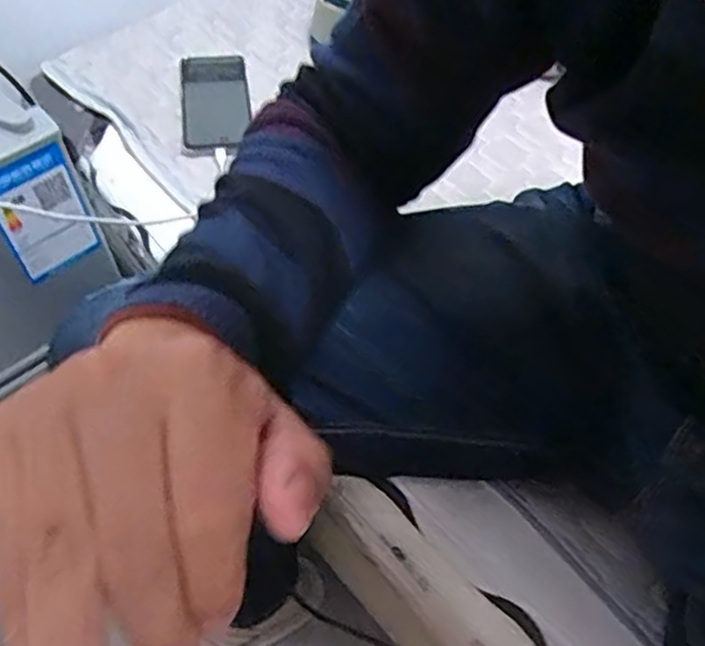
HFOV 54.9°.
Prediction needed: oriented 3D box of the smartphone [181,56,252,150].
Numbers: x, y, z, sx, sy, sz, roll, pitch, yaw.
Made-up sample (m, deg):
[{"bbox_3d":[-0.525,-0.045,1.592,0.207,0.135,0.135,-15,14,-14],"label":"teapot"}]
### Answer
[{"bbox_3d":[-0.151,-0.249,0.749,0.071,0.007,0.157,-9,51,-5],"label":"smartphone"}]

